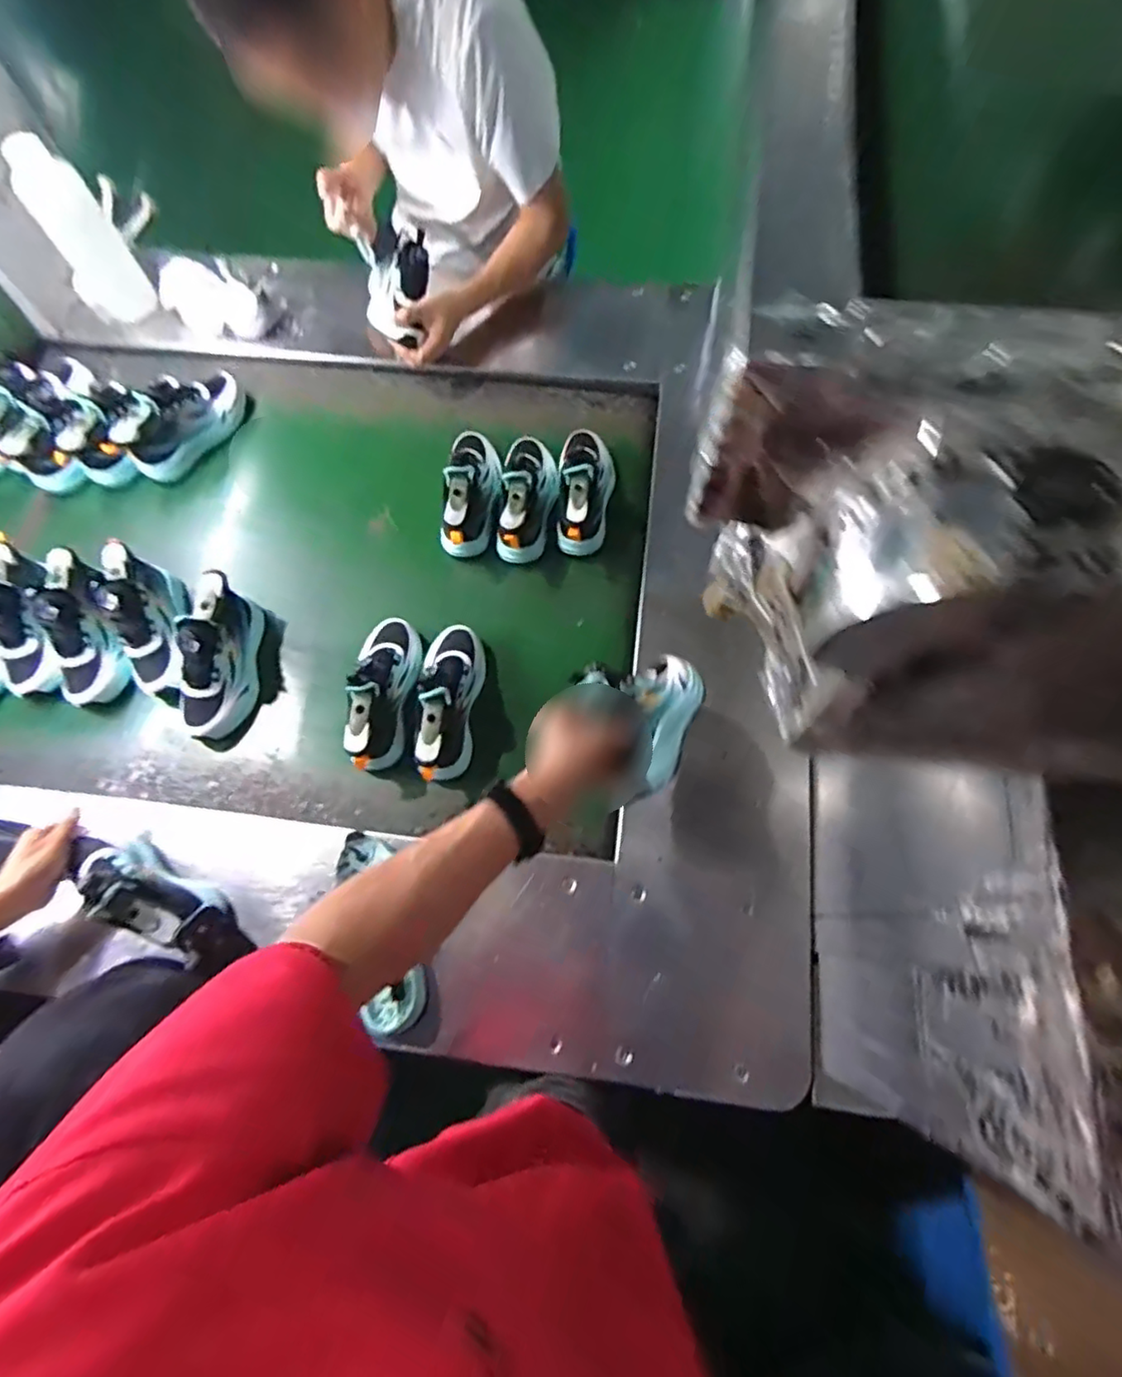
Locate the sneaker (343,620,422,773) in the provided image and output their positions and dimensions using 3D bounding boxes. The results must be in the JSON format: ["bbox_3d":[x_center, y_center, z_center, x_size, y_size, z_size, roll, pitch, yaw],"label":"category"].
[{"bbox_3d":[-0.239,-0.005,0.846,0.072,0.129,0.223,-3,71,2],"label":"sneaker"}]

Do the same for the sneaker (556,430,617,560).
[{"bbox_3d":[0.036,-0.315,0.955,0.083,0.085,0.221,3,71,4],"label":"sneaker"}]

